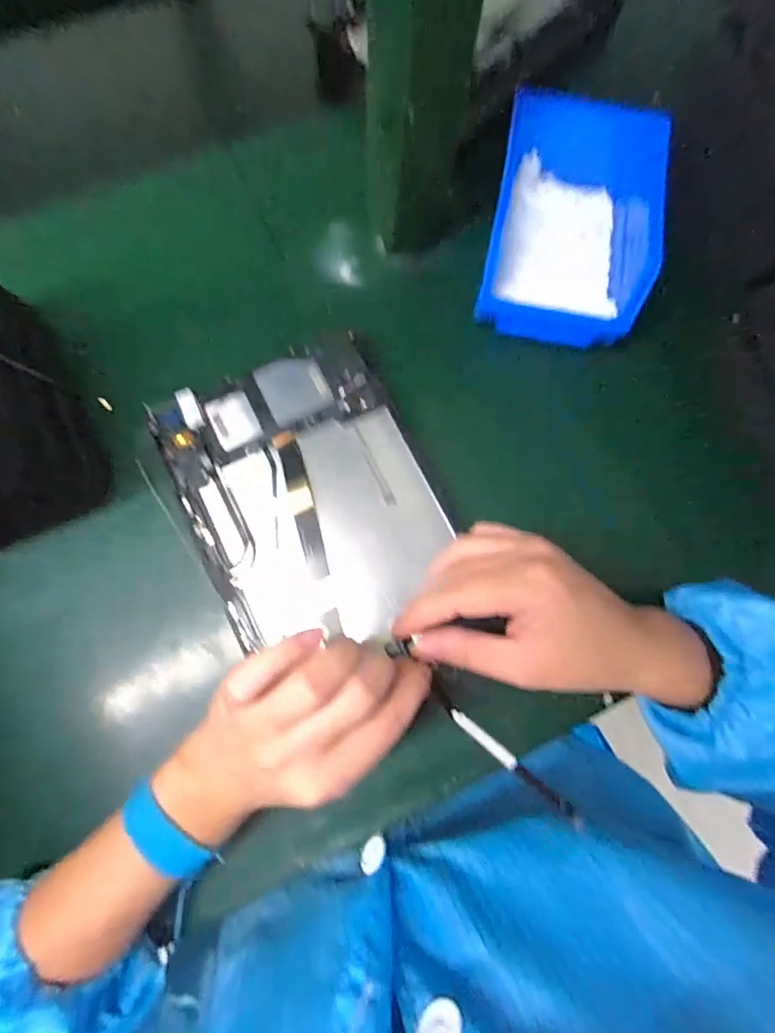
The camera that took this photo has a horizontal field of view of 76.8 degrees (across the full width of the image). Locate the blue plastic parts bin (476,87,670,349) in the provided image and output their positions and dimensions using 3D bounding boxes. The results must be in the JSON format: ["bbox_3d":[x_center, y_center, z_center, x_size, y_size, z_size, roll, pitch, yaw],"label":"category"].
[{"bbox_3d":[0.123,-0.202,0.340,0.107,0.057,0.147,10,79,0],"label":"blue plastic parts bin"}]

